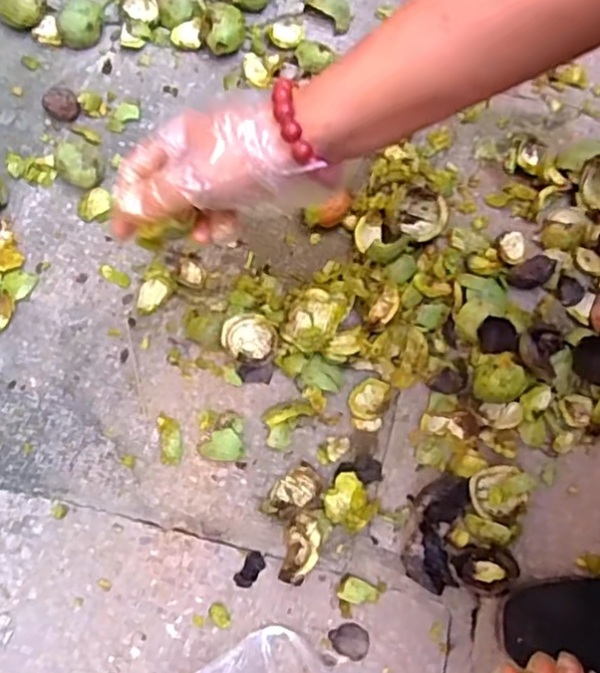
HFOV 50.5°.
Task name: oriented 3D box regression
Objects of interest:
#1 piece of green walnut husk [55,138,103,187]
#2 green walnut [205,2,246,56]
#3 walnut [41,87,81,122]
[{"bbox_3d":[-0.208,-0.162,0.606,0.040,0.038,0.038,0,74,-1],"label":"piece of green walnut husk"},{"bbox_3d":[-0.077,-0.320,0.663,0.039,0.034,0.052,1,74,-1],"label":"green walnut"},{"bbox_3d":[-0.237,-0.229,0.633,0.032,0.027,0.027,-29,77,-9],"label":"walnut"}]

